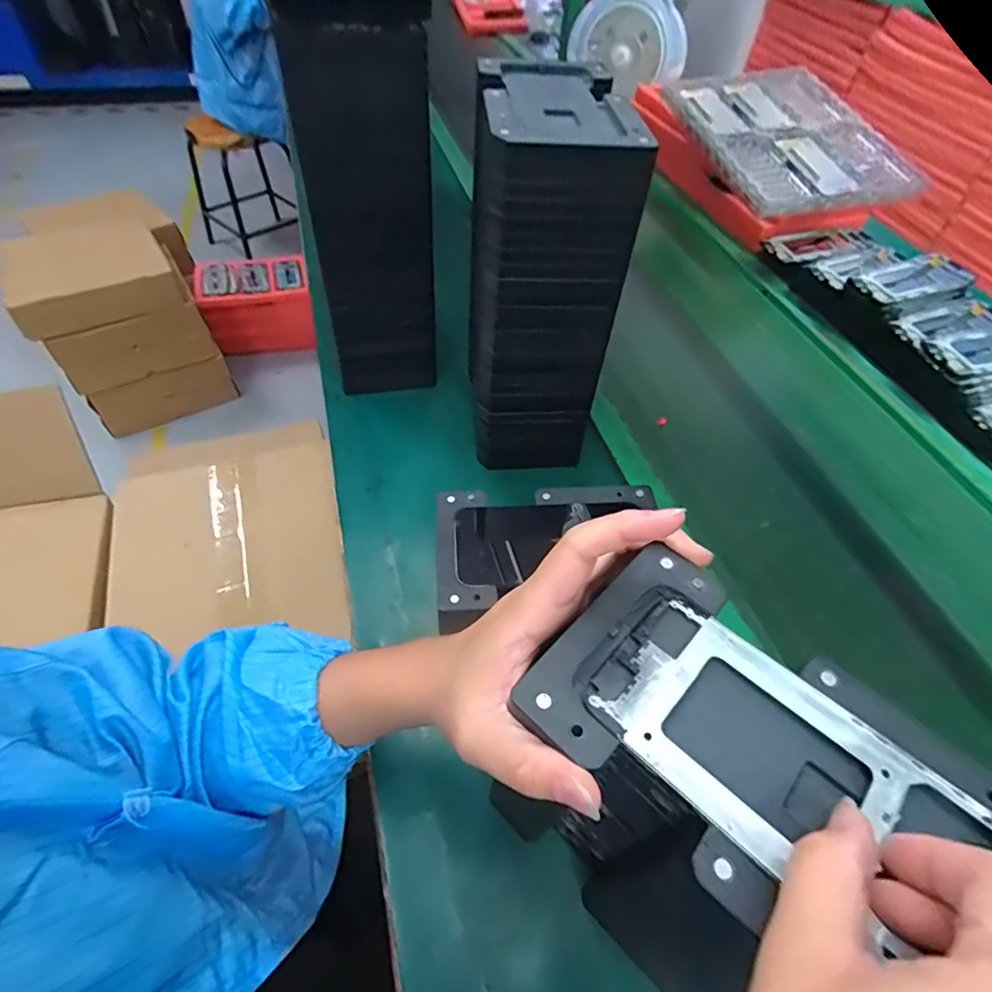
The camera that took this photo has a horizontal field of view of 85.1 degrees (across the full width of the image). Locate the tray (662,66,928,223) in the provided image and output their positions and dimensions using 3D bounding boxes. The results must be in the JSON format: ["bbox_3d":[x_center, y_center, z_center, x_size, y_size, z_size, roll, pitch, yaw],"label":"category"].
[{"bbox_3d":[0.498,-0.621,0.932,0.314,0.042,0.436,-11,60,-10],"label":"tray"}]

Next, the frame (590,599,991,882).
[{"bbox_3d":[0.113,0.105,0.209,0.135,0.008,0.075,39,59,24],"label":"frame"}]

